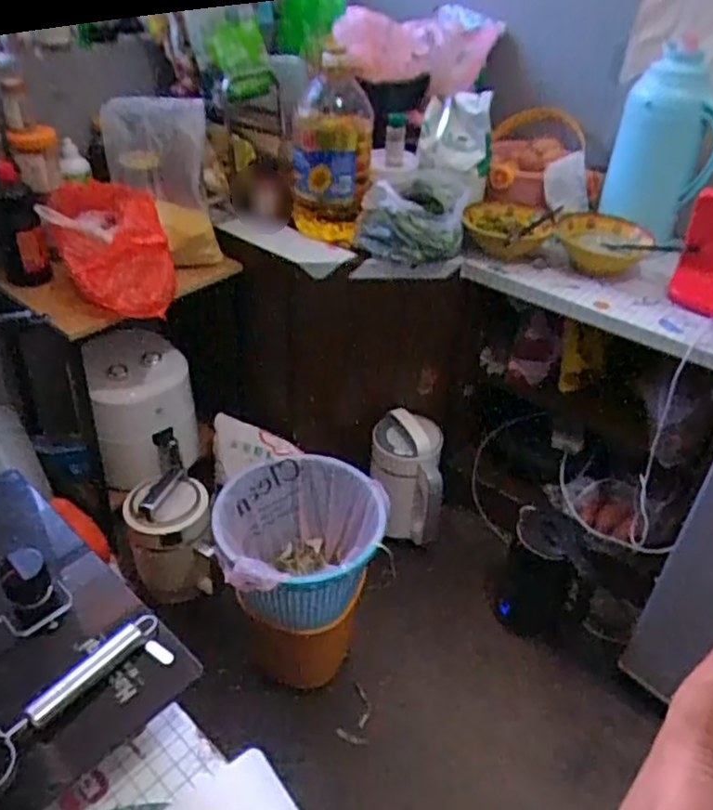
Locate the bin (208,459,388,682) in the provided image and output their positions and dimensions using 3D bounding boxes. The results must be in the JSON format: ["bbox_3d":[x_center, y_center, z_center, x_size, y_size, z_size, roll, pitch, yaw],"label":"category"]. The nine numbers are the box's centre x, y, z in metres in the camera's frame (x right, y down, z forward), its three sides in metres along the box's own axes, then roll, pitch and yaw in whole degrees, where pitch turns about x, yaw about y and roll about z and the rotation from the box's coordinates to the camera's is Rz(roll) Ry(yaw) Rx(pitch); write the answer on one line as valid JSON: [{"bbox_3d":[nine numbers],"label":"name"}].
[{"bbox_3d":[-0.098,0.327,1.240,0.280,0.387,0.257,2,37,-1],"label":"bin"}]

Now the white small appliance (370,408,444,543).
[{"bbox_3d":[0.117,0.178,1.560,0.168,0.287,0.138,7,37,5],"label":"white small appliance"}]

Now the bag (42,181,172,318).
[{"bbox_3d":[-0.446,-0.292,1.240,0.189,0.183,0.201,-12,39,-18],"label":"bag"}]

